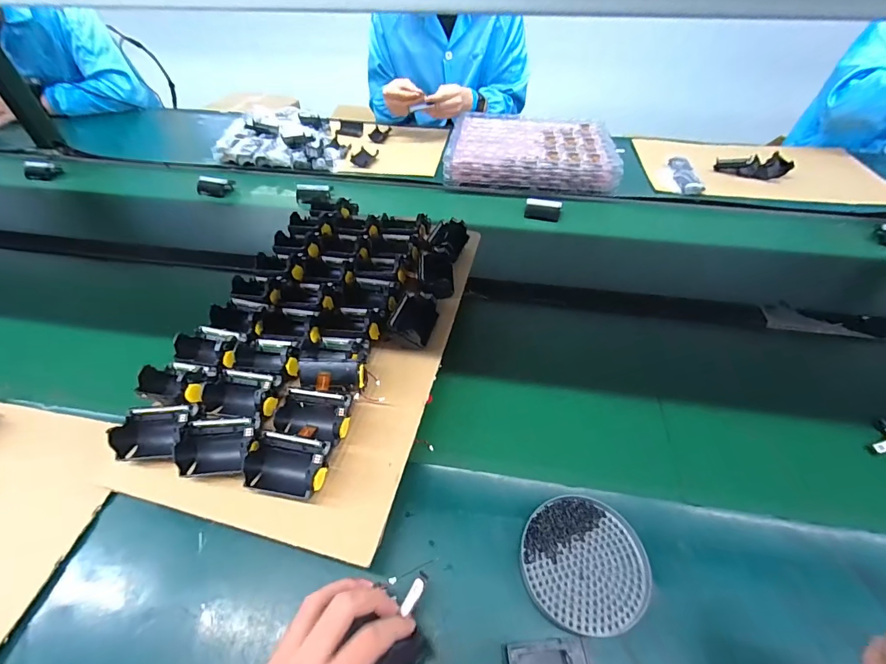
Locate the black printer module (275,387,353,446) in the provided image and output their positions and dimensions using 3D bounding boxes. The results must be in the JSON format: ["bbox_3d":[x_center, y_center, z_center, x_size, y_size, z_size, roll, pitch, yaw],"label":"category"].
[{"bbox_3d":[-0.137,0.088,0.424,0.079,0.040,0.050,8,48,7],"label":"black printer module"}]

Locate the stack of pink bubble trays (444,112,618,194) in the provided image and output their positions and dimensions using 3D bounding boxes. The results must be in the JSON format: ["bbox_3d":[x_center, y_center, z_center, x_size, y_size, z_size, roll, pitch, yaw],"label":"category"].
[{"bbox_3d":[0.202,-0.428,0.943,0.360,0.072,0.296,6,48,5],"label":"stack of pink bubble trays"}]

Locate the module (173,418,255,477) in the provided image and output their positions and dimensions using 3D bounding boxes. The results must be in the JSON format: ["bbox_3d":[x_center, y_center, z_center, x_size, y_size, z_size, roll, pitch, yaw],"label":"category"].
[{"bbox_3d":[-0.219,0.112,0.395,0.077,0.039,0.060,-4,48,-3],"label":"module"}]

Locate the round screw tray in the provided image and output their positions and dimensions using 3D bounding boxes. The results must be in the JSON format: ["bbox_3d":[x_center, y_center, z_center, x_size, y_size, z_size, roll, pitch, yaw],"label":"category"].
[{"bbox_3d":[0.133,0.219,0.387,0.114,0.017,0.111,0,48,0],"label":"round screw tray"}]

